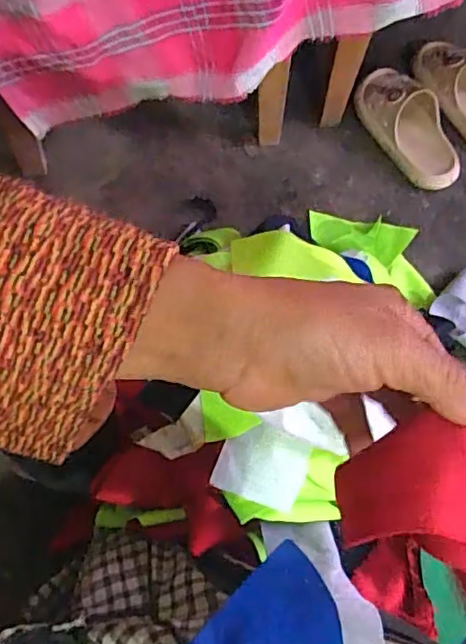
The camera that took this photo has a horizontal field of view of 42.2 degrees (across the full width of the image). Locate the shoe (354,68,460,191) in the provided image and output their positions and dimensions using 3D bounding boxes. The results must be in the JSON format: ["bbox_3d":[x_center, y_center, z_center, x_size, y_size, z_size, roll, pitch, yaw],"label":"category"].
[{"bbox_3d":[0.262,-0.297,0.911,0.100,0.062,0.218,-25,67,-13],"label":"shoe"}]

